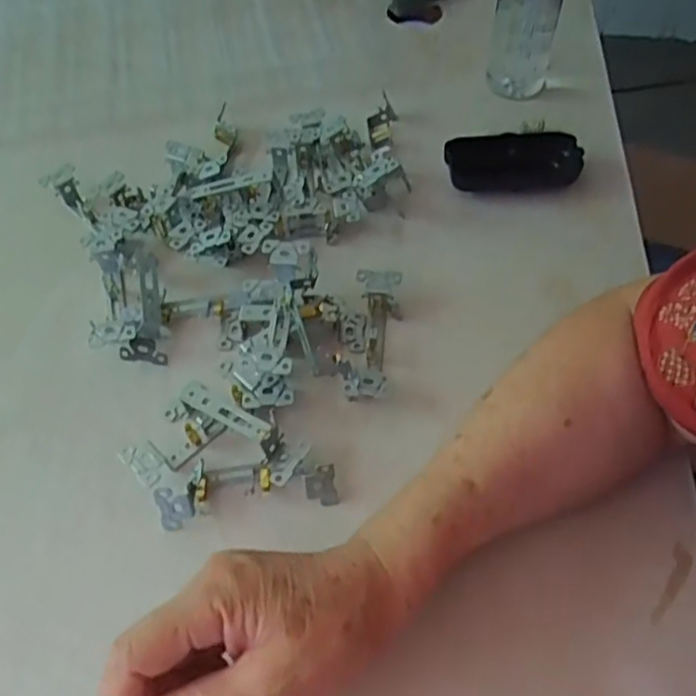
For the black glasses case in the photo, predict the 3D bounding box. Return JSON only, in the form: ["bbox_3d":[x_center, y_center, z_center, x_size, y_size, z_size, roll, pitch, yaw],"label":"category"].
[{"bbox_3d":[0.135,-0.154,0.544,0.113,0.028,0.051,-8,57,-4],"label":"black glasses case"}]

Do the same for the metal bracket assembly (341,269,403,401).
[{"bbox_3d":[0.014,-0.008,0.451,0.037,0.024,0.100,9,57,7],"label":"metal bracket assembly"}]

